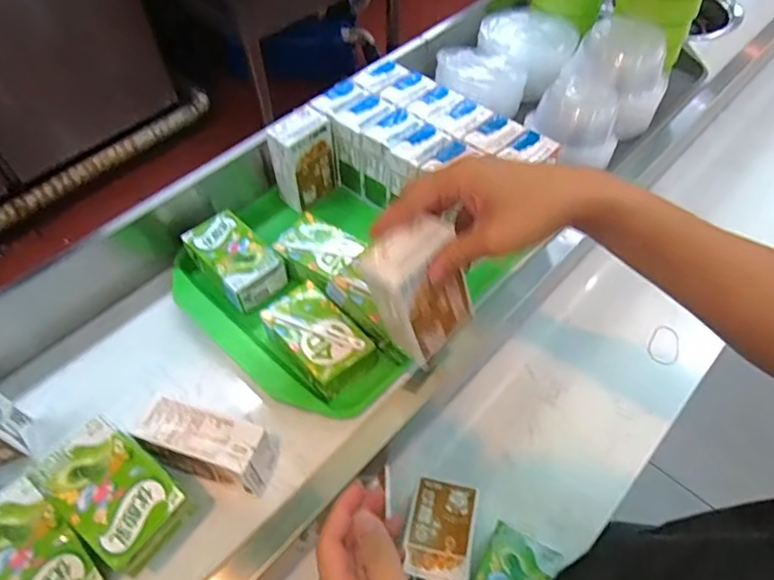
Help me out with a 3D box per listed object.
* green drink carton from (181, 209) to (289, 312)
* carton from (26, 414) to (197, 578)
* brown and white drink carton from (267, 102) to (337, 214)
[{"bbox_3d":[-0.169,-0.034,0.599,0.066,0.041,0.106,-38,62,-23],"label":"green drink carton"},{"bbox_3d":[-0.206,0.156,0.411,0.110,0.038,0.064,32,61,22],"label":"carton"},{"bbox_3d":[-0.102,-0.158,0.645,0.046,0.100,0.069,32,61,22],"label":"brown and white drink carton"}]

